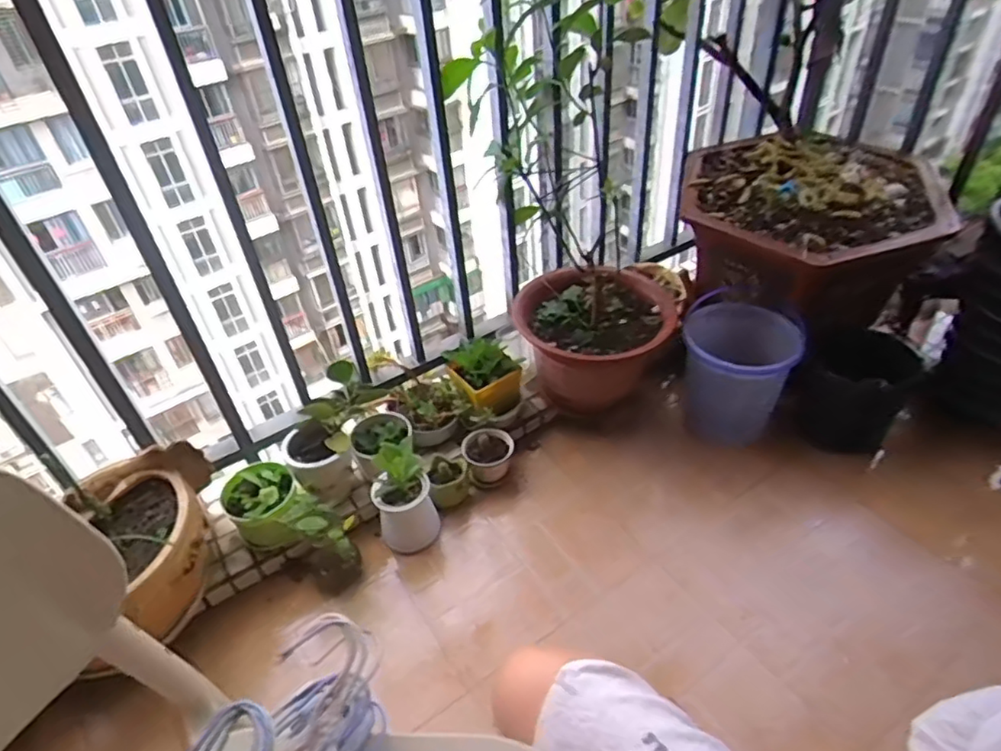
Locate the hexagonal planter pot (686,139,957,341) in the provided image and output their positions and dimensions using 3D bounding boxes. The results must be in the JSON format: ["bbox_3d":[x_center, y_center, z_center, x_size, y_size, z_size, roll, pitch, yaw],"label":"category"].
[{"bbox_3d":[0.585,-0.293,1.180,0.437,0.221,0.387,7,42,14],"label":"hexagonal planter pot"}]

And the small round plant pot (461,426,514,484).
[{"bbox_3d":[-0.025,0.158,1.187,0.084,0.103,0.082,-3,40,3],"label":"small round plant pot"}]

